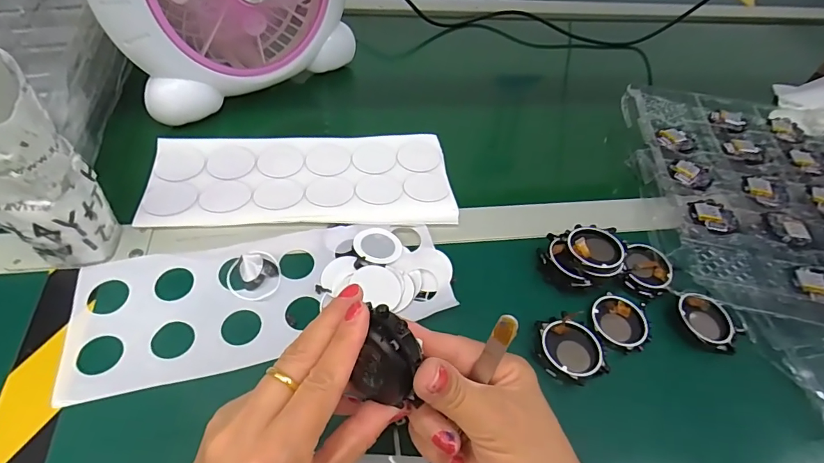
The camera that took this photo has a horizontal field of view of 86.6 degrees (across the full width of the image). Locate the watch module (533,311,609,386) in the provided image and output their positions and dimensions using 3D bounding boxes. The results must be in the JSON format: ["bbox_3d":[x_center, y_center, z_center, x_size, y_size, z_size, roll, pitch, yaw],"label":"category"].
[{"bbox_3d":[0.117,0.090,0.330,0.048,0.019,0.049,-18,55,-20],"label":"watch module"}]

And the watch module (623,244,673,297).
[{"bbox_3d":[0.204,0.034,0.380,0.038,0.014,0.045,16,51,6],"label":"watch module"}]

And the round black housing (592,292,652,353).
[{"bbox_3d":[0.169,0.073,0.354,0.045,0.008,0.046,22,52,11],"label":"round black housing"}]

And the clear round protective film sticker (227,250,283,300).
[{"bbox_3d":[-0.125,0.035,0.345,0.039,0.015,0.036,4,51,-4],"label":"clear round protective film sticker"}]

